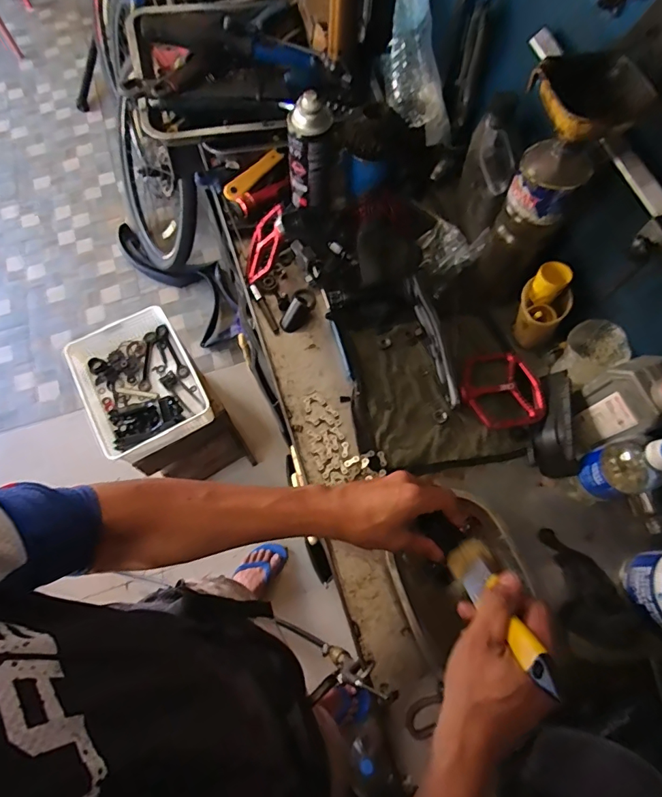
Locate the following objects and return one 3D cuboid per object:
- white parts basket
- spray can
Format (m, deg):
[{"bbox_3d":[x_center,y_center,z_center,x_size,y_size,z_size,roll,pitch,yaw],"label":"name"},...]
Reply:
[{"bbox_3d":[-0.465,-0.029,1.081,0.265,0.085,0.328,-30,72,-11],"label":"white parts basket"},{"bbox_3d":[-0.031,-0.355,0.670,0.068,0.173,0.055,-5,69,-2],"label":"spray can"}]

